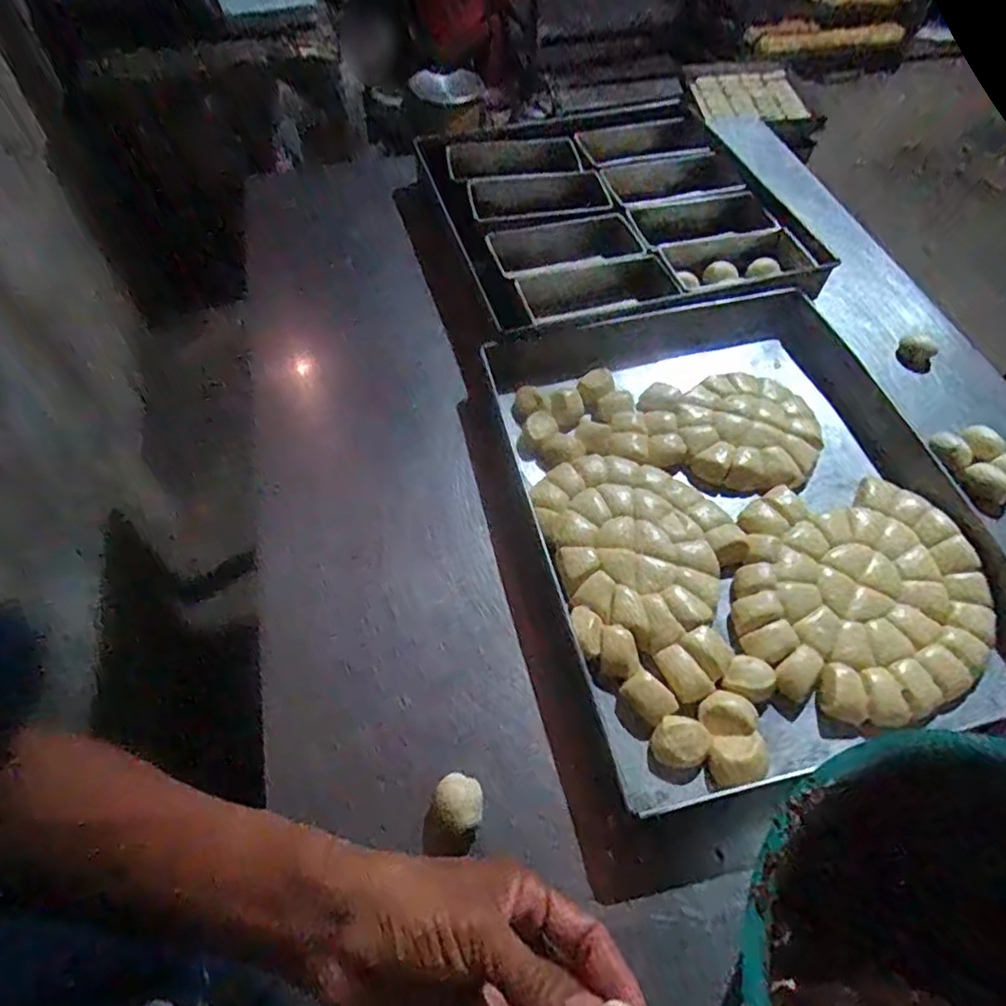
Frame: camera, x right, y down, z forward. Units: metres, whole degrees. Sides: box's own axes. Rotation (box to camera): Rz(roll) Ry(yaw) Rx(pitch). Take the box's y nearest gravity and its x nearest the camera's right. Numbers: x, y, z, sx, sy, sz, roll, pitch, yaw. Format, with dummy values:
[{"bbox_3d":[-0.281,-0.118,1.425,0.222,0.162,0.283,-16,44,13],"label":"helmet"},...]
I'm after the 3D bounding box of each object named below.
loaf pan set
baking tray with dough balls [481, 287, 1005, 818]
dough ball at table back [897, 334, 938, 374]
[{"bbox_3d":[0.156,-0.414,0.932,0.442,0.085,0.454,-11,58,-9],"label":"loaf pan set"},{"bbox_3d":[0.246,-0.014,0.664,0.425,0.040,0.528,-12,59,-8],"label":"baking tray with dough balls"},{"bbox_3d":[0.510,-0.184,0.789,0.045,0.024,0.045,1,57,-1],"label":"dough ball at table back"}]

